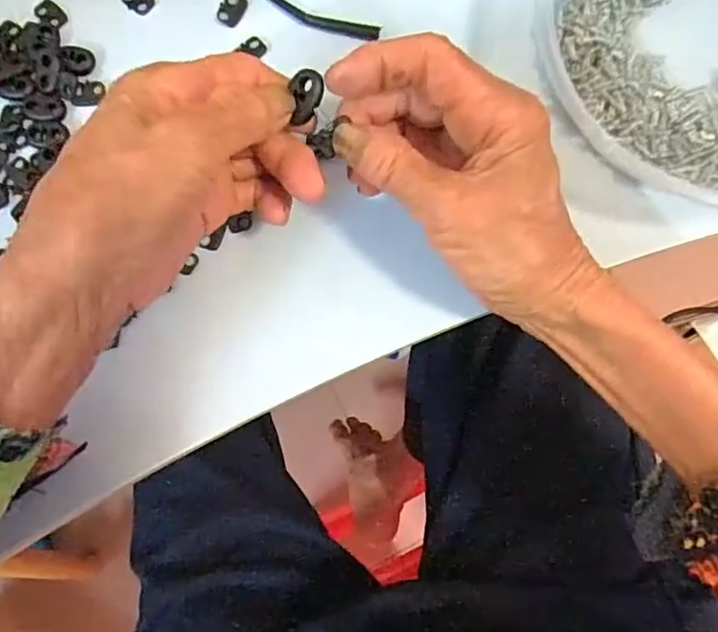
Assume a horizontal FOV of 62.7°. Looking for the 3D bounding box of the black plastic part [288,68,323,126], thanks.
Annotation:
[{"bbox_3d":[-0.021,-0.089,0.239,0.013,0.006,0.020,1,101,8],"label":"black plastic part"}]

